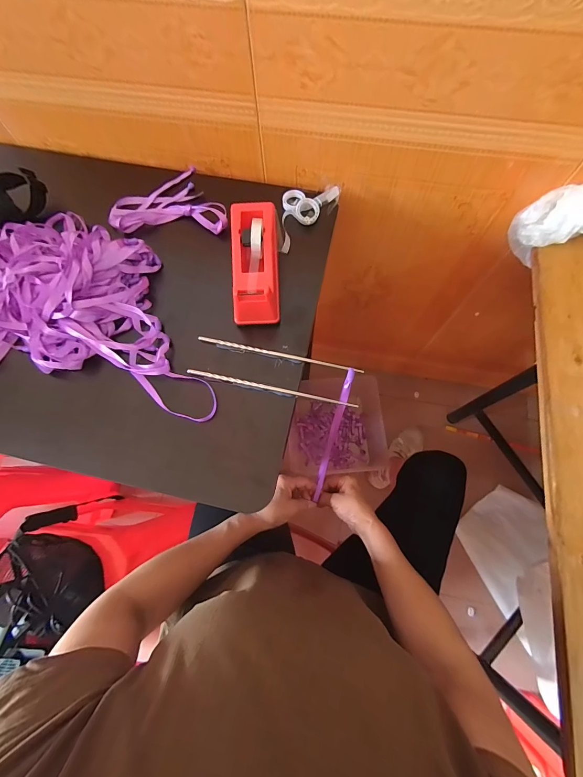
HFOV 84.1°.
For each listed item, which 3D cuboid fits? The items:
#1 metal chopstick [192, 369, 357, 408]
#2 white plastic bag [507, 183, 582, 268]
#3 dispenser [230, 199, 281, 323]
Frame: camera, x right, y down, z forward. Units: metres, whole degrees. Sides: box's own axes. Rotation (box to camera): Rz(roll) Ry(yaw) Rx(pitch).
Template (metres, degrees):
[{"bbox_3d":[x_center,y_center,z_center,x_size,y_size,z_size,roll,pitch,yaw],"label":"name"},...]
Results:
[{"bbox_3d":[-0.027,-0.001,0.414,0.221,0.005,0.007,11,72,6],"label":"metal chopstick"},{"bbox_3d":[0.429,-0.250,0.497,0.157,0.121,0.097,-19,72,-4],"label":"white plastic bag"},{"bbox_3d":[-0.048,-0.167,0.432,0.062,0.074,0.153,-2,71,2],"label":"dispenser"}]

